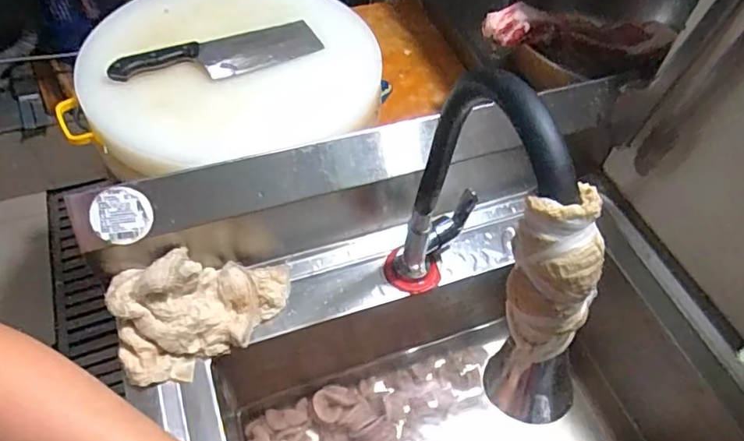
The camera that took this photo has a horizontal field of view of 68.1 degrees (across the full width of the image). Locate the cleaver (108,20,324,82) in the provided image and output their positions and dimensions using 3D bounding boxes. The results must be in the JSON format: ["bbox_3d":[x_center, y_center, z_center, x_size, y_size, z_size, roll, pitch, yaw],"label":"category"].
[{"bbox_3d":[-0.205,-0.222,0.747,0.274,0.025,0.069,-22,59,-20],"label":"cleaver"}]

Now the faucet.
[{"bbox_3d":[0.074,0.033,0.419,0.072,0.306,0.249,0,54,-6],"label":"faucet"}]

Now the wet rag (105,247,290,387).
[{"bbox_3d":[-0.152,0.079,0.503,0.156,0.076,0.089,-14,56,-15],"label":"wet rag"}]

